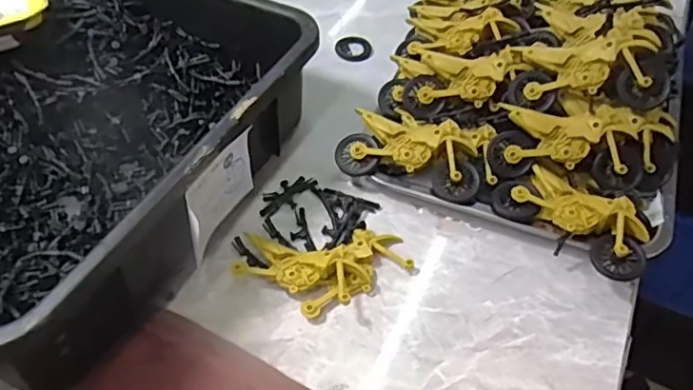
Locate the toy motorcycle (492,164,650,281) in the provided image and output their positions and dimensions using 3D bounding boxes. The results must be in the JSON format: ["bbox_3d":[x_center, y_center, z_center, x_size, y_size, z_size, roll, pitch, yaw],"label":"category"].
[{"bbox_3d":[0.176,0.020,0.473,0.120,0.043,0.064,32,55,21],"label":"toy motorcycle"}]

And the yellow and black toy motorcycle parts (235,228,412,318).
[{"bbox_3d":[-0.016,0.055,0.450,0.126,0.020,0.069,-1,50,-5],"label":"yellow and black toy motorcycle parts"}]

